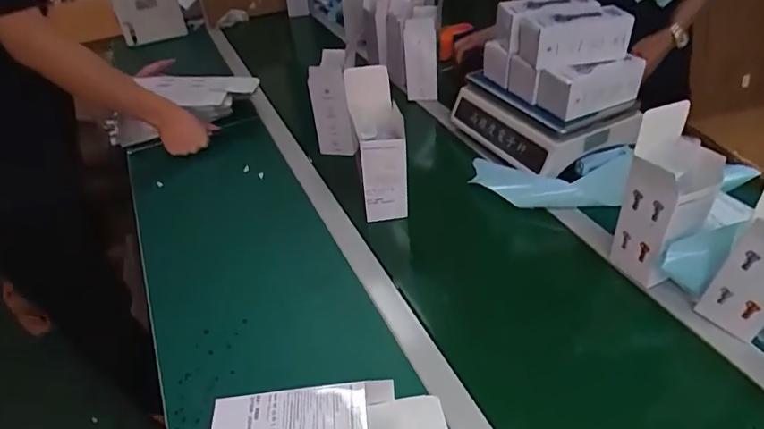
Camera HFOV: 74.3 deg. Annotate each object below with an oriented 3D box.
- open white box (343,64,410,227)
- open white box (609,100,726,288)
[{"bbox_3d":[-0.010,-0.110,0.834,0.079,0.235,0.110,-11,40,-7],"label":"open white box"},{"bbox_3d":[0.377,-0.016,0.668,0.074,0.230,0.102,-21,42,-18],"label":"open white box"}]

